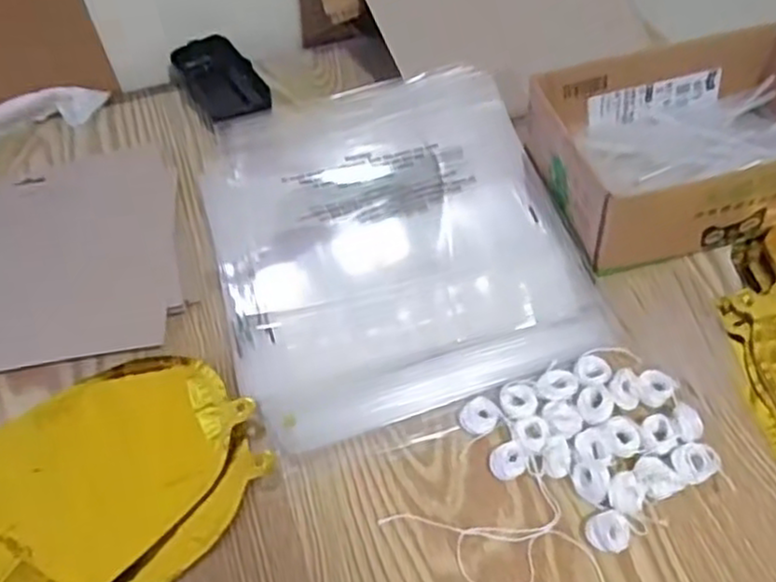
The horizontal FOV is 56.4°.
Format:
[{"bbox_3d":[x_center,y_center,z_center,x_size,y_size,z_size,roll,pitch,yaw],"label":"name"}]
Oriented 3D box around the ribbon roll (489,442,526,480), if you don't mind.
[{"bbox_3d":[0.063,0.090,0.382,0.018,0.008,0.019,-3,51,3],"label":"ribbon roll"}]

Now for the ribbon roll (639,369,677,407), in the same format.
[{"bbox_3d":[0.147,0.053,0.397,0.018,0.006,0.022,19,56,20],"label":"ribbon roll"}]

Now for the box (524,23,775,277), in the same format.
[{"bbox_3d":[0.200,-0.098,0.478,0.190,0.063,0.141,-14,52,-6],"label":"box"}]

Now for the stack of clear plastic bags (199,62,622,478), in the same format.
[{"bbox_3d":[-0.002,-0.041,0.478,0.218,0.023,0.288,-15,52,-6],"label":"stack of clear plastic bags"}]

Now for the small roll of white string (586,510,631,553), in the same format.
[{"bbox_3d":[0.108,0.117,0.353,0.020,0.014,0.019,-3,51,3],"label":"small roll of white string"}]

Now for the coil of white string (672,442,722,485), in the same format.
[{"bbox_3d":[0.156,0.088,0.369,0.021,0.012,0.020,-3,51,3],"label":"coil of white string"}]

